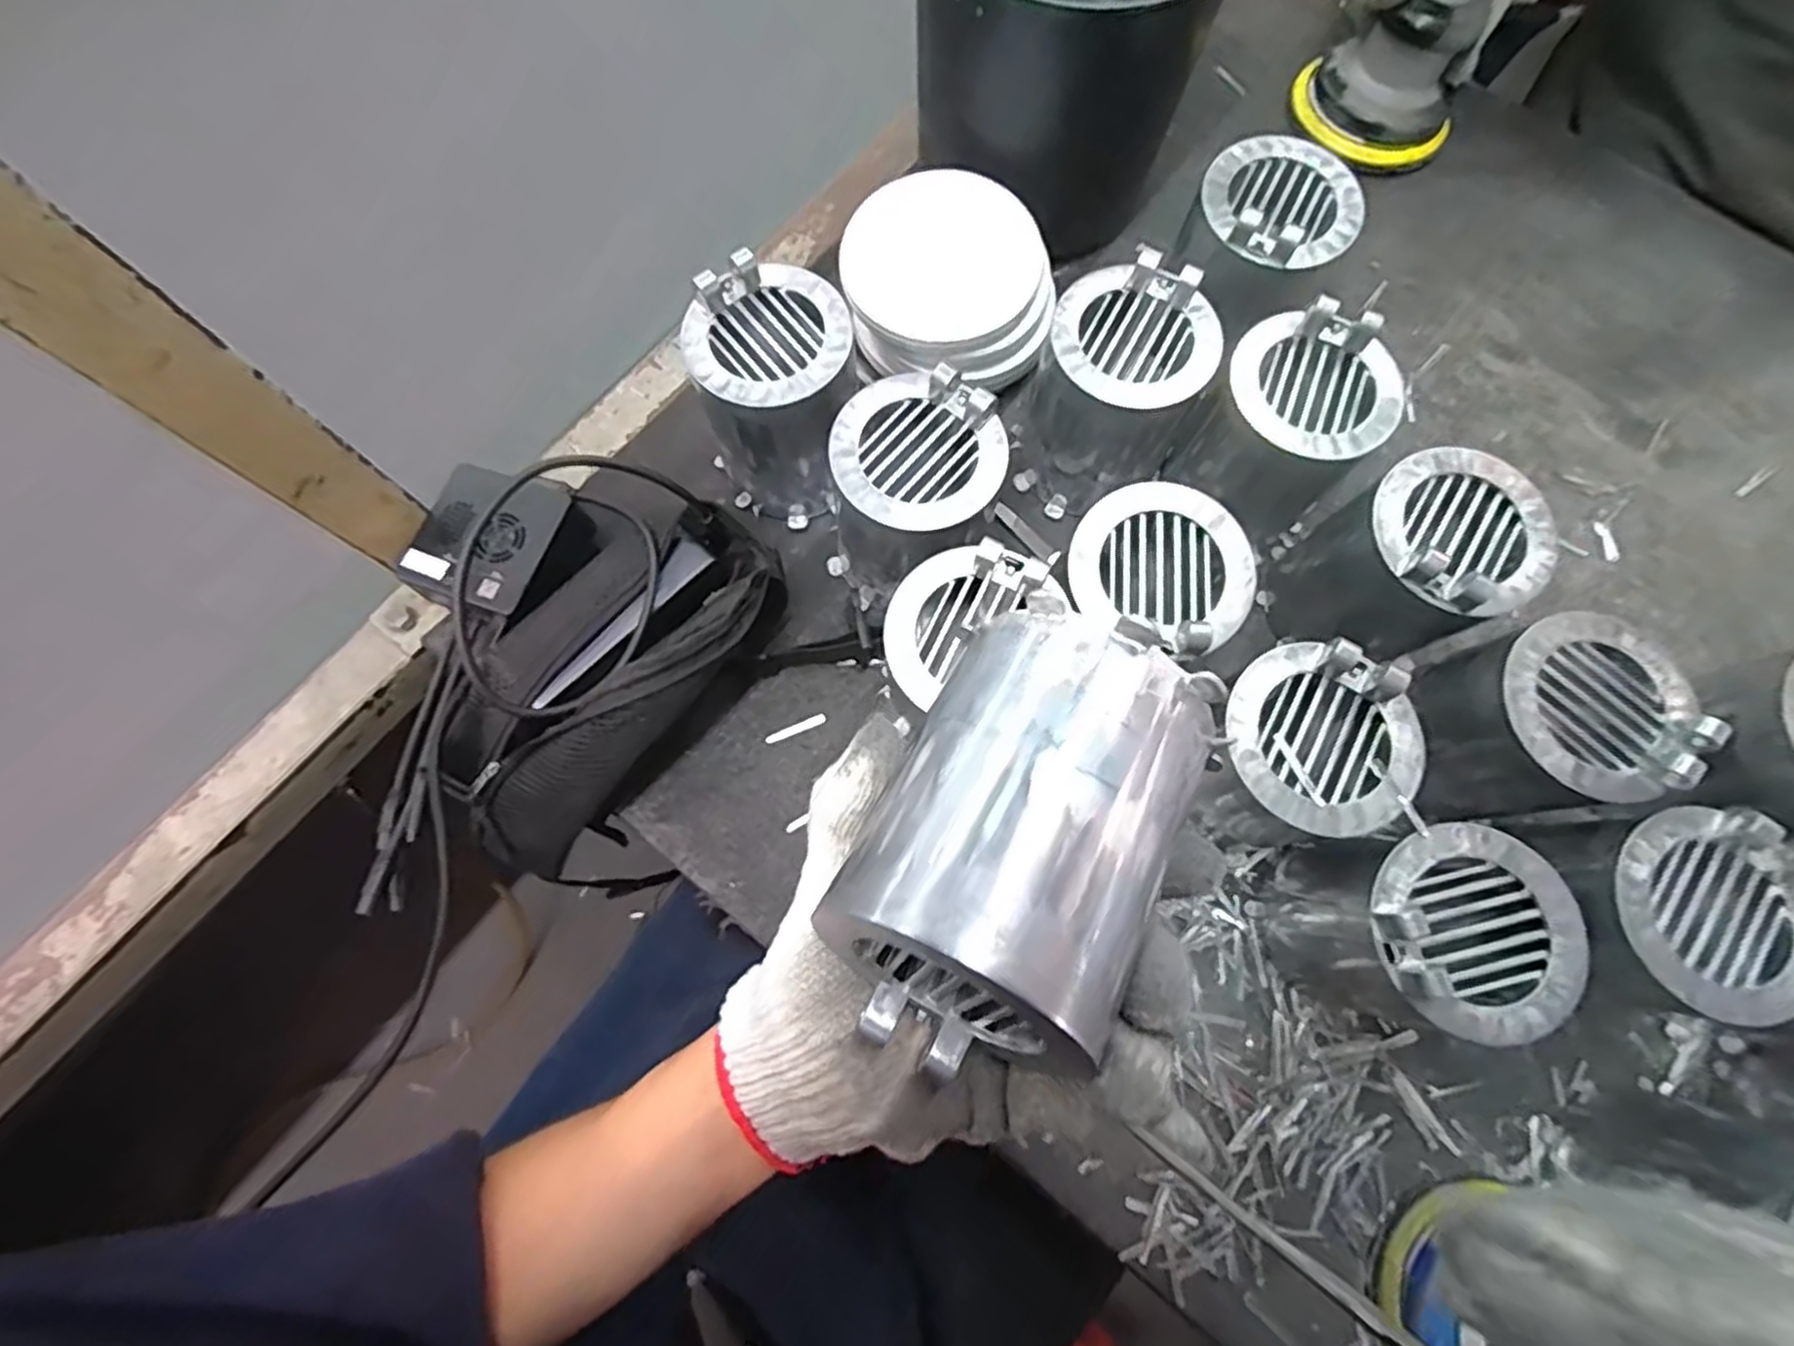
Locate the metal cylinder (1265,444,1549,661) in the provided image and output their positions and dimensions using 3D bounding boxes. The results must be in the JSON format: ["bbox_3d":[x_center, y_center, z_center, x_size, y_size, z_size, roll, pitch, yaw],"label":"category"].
[{"bbox_3d":[0.269,-0.054,0.413,0.093,0.107,0.087,-27,77,-7],"label":"metal cylinder"}]

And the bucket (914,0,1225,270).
[{"bbox_3d":[0.094,-0.380,0.457,0.161,0.148,0.166,0,75,0],"label":"bucket"}]

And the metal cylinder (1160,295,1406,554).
[{"bbox_3d":[0.212,-0.132,0.434,0.086,0.111,0.080,30,77,8],"label":"metal cylinder"}]

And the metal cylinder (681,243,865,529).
[{"bbox_3d":[-0.066,-0.149,0.437,0.087,0.125,0.094,0,75,0],"label":"metal cylinder"}]

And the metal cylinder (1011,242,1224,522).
[{"bbox_3d":[0.122,-0.156,0.441,0.090,0.118,0.087,0,75,0],"label":"metal cylinder"}]

